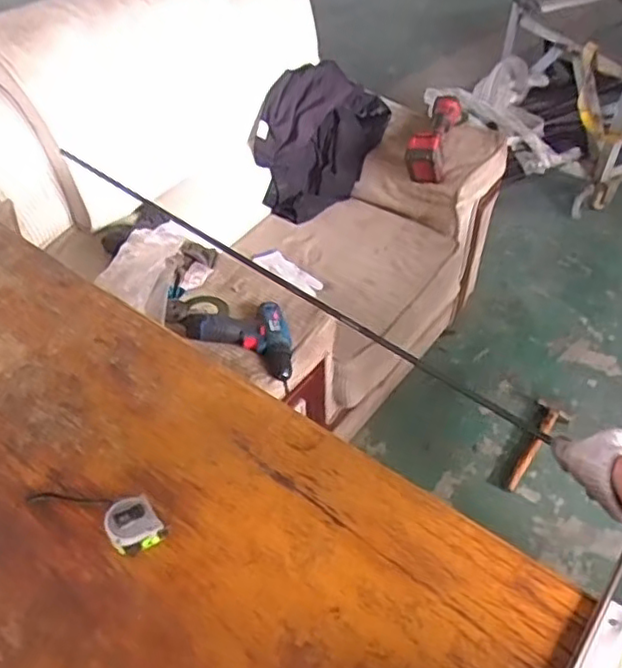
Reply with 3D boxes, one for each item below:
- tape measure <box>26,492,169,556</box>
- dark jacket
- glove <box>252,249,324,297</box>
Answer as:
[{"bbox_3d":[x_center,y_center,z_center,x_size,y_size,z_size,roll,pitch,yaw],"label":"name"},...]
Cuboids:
[{"bbox_3d":[-0.245,0.199,0.745,0.172,0.033,0.058,22,51,20],"label":"tape measure"},{"bbox_3d":[0.009,-0.525,1.743,0.316,0.081,0.439,28,82,-13],"label":"dark jacket"},{"bbox_3d":[-0.060,-0.156,1.618,0.203,0.042,0.079,23,51,21],"label":"glove"}]

